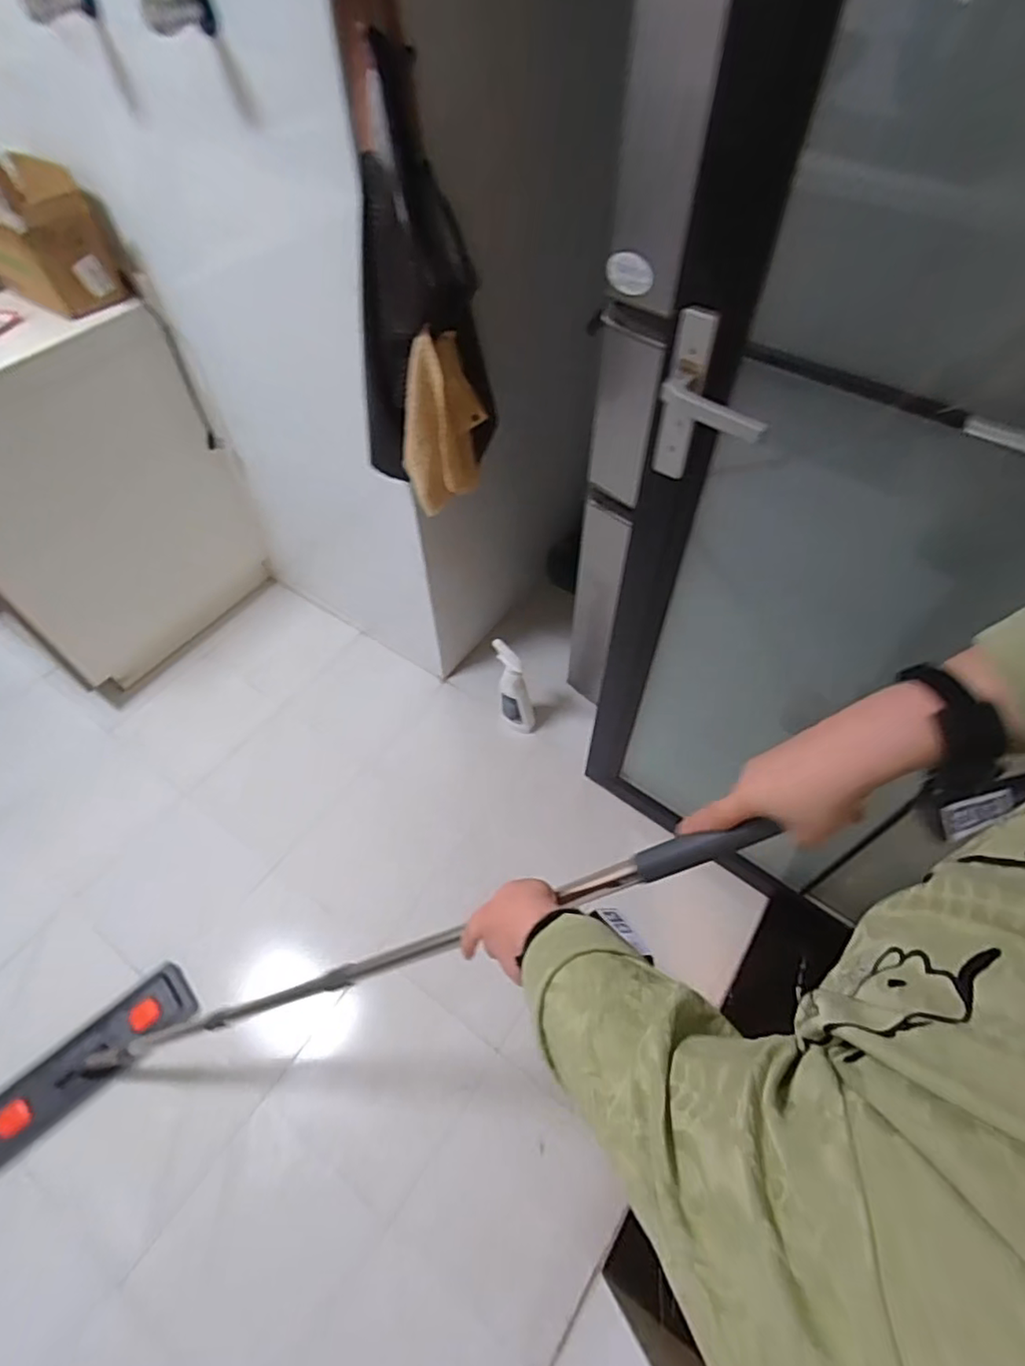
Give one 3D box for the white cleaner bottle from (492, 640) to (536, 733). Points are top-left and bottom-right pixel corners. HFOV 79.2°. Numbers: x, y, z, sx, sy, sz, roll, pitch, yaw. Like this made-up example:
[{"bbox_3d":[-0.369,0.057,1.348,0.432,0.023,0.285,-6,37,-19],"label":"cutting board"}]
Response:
[{"bbox_3d":[0.007,0.013,1.463,0.079,0.257,0.104,-13,57,-8],"label":"white cleaner bottle"}]

